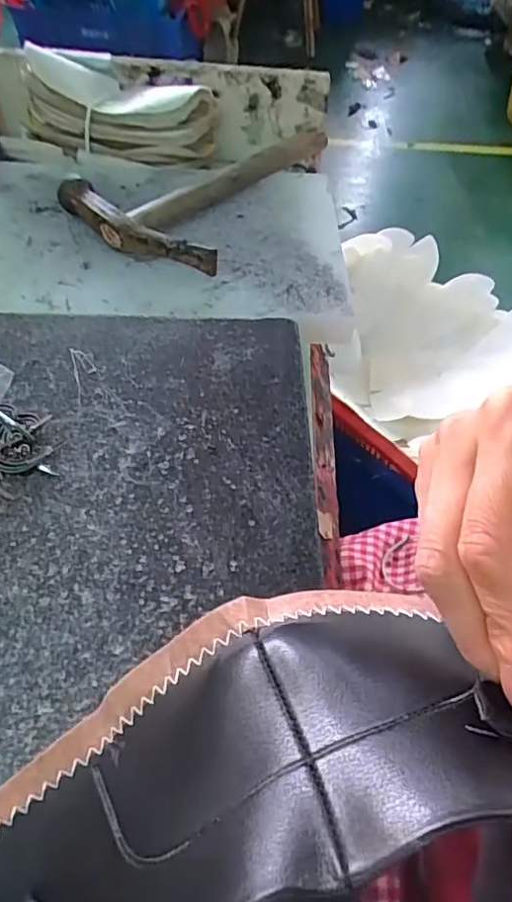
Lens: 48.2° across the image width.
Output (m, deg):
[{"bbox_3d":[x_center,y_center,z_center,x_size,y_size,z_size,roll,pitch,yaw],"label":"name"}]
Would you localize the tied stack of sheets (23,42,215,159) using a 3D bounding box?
[{"bbox_3d":[-0.122,-0.306,0.514,0.161,0.063,0.070,10,55,1],"label":"tied stack of sheets"}]

